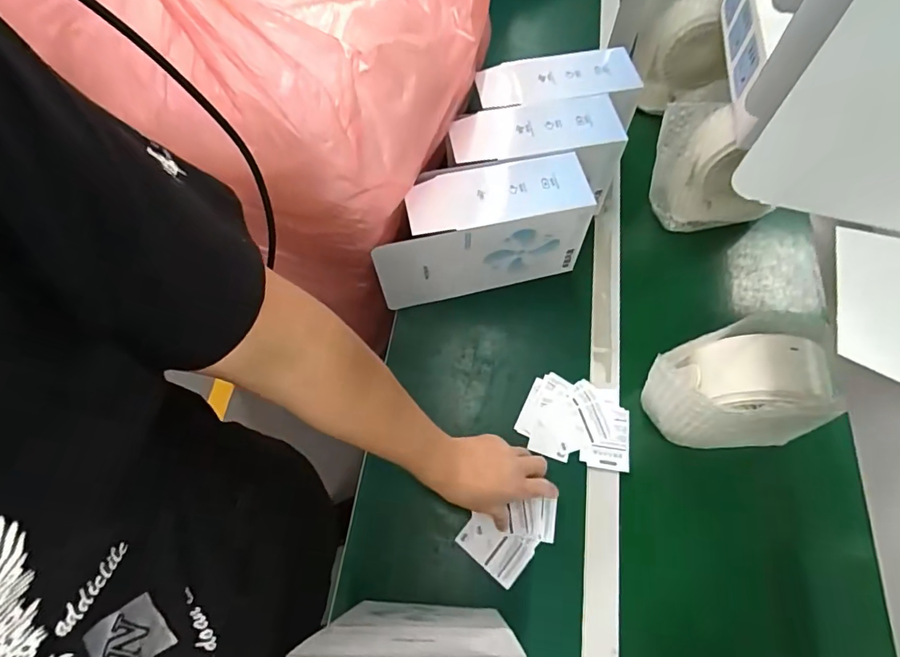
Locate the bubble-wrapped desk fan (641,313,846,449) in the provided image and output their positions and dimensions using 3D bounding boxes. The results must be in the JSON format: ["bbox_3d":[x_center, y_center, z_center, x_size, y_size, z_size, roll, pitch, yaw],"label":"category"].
[{"bbox_3d":[0.321,0.078,0.574,0.169,0.181,0.112,-7,65,-1],"label":"bubble-wrapped desk fan"}]

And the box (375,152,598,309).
[{"bbox_3d":[0.036,-0.132,0.690,0.291,0.171,0.097,-13,65,-4],"label":"box"}]

